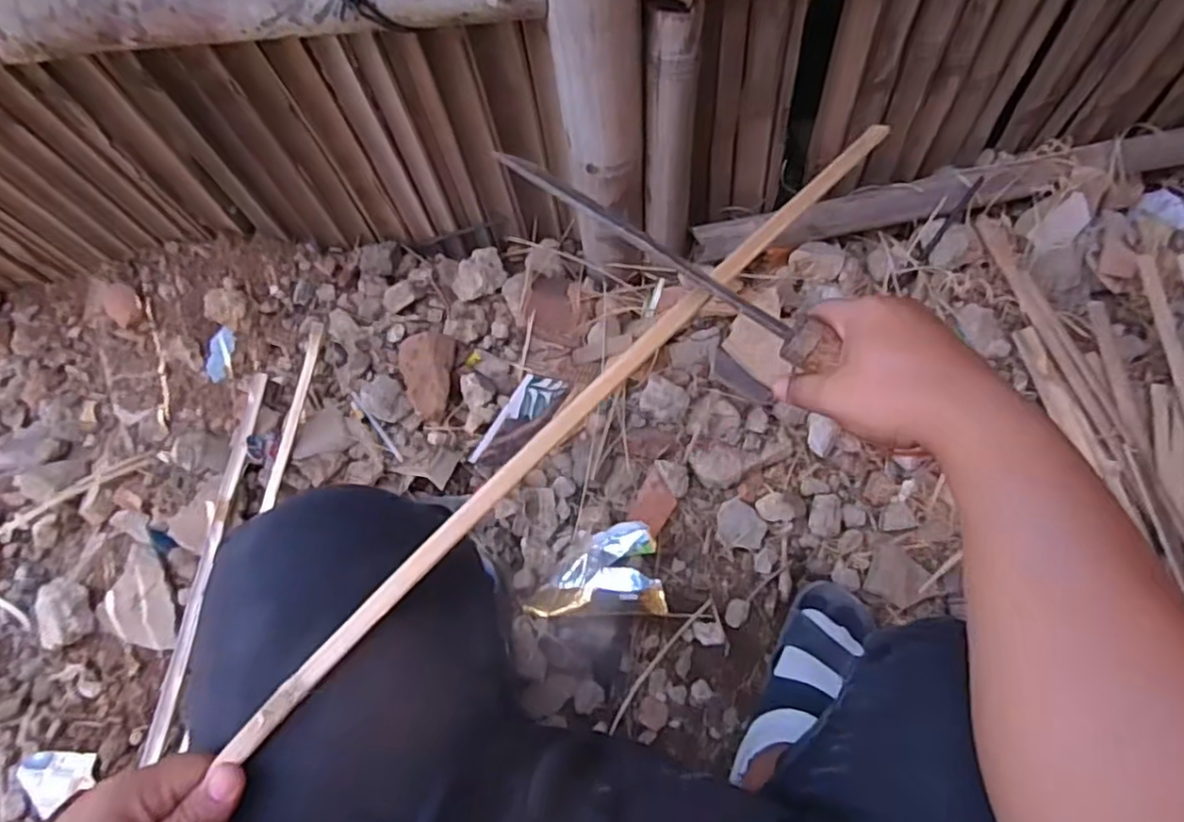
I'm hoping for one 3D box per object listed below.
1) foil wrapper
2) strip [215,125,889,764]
[{"bbox_3d":[0.004,0.172,0.735,0.140,0.058,0.092,-1,70,2],"label":"foil wrapper"},{"bbox_3d":[0.007,-0.012,0.409,0.016,0.009,0.538,43,76,15],"label":"strip"}]

